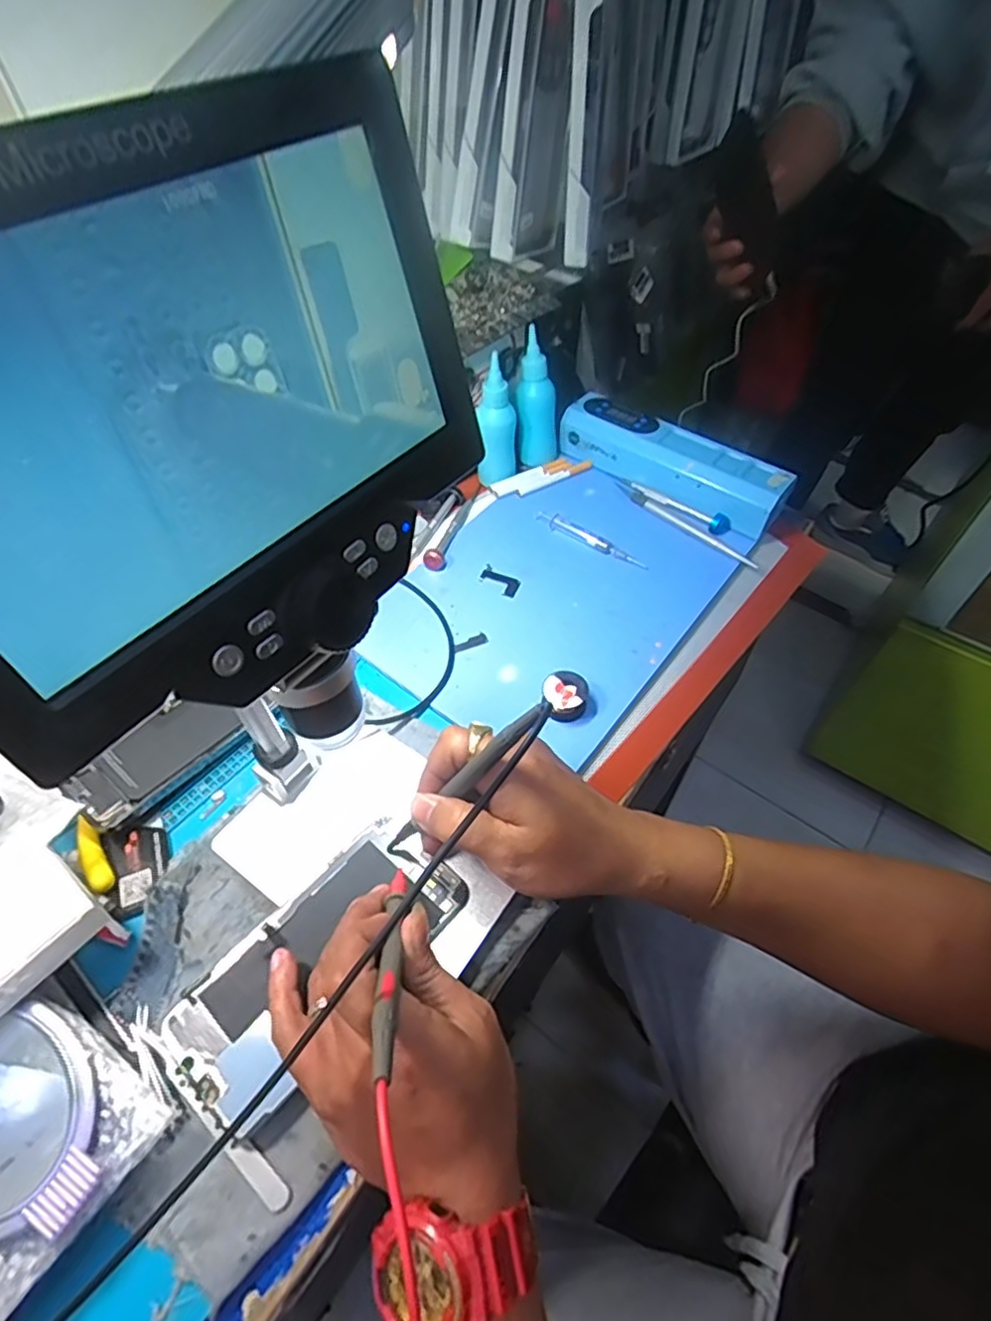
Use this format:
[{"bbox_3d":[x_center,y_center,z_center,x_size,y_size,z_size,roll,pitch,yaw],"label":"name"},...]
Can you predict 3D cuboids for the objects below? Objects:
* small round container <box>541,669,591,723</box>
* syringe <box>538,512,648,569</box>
[{"bbox_3d":[0.049,0.024,0.445,0.032,0.022,0.032,1,55,-1],"label":"small round container"},{"bbox_3d":[0.079,-0.102,0.542,0.104,0.007,0.013,32,60,20],"label":"syringe"}]

